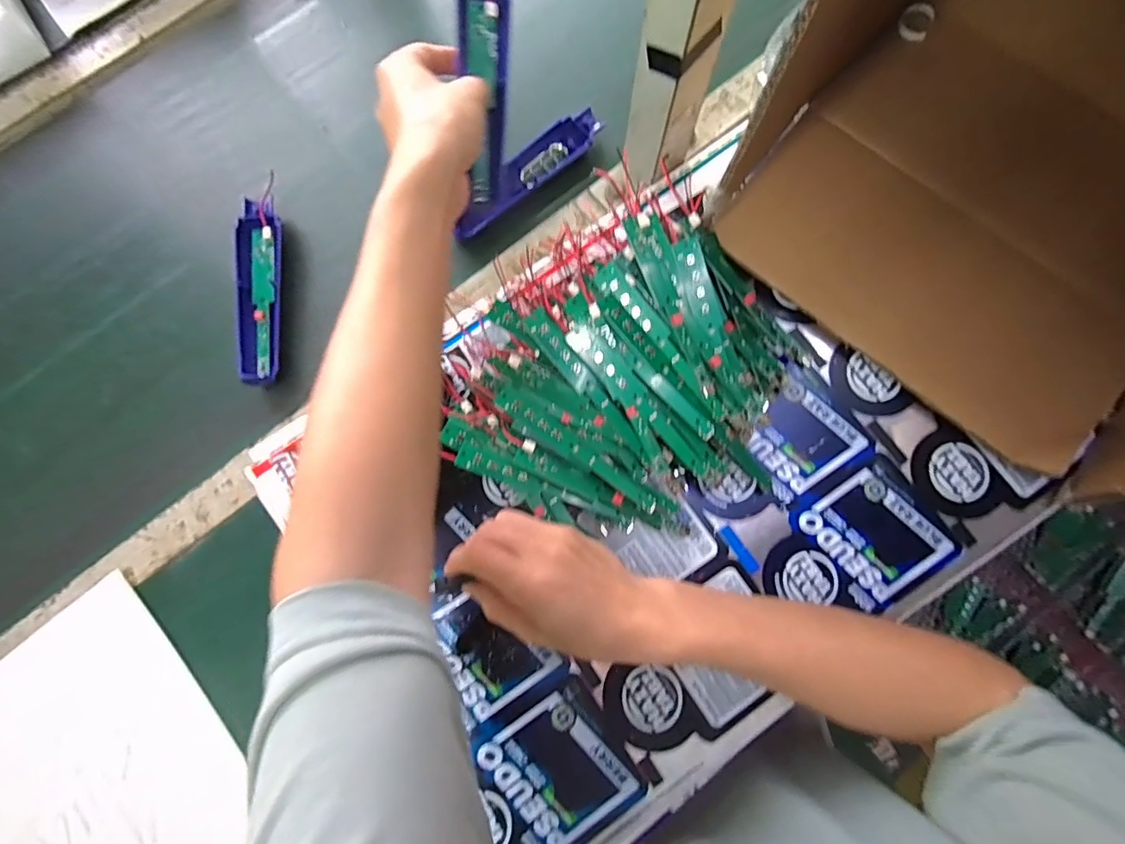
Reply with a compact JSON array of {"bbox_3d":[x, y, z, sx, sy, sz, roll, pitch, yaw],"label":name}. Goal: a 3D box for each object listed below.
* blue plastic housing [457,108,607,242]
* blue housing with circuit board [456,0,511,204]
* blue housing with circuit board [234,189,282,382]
[{"bbox_3d":[-0.034,-0.227,0.453,0.167,0.018,0.041,-39,81,-7],"label":"blue plastic housing"},{"bbox_3d":[-0.056,-0.255,0.366,0.034,0.024,0.176,-1,102,0],"label":"blue housing with circuit board"},{"bbox_3d":[-0.263,-0.113,0.435,0.034,0.023,0.168,-3,78,0],"label":"blue housing with circuit board"}]

